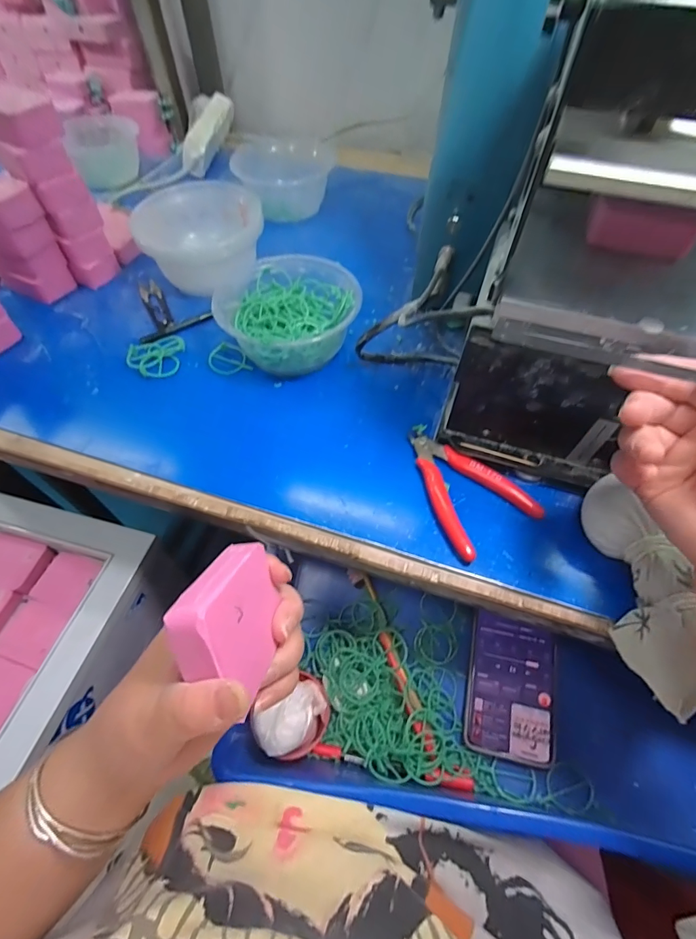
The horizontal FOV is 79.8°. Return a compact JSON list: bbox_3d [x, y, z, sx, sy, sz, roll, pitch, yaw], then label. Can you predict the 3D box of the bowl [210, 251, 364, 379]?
[{"bbox_3d":[-0.055,-0.148,0.411,0.131,0.060,0.127,9,57,6],"label":"bowl"}]

